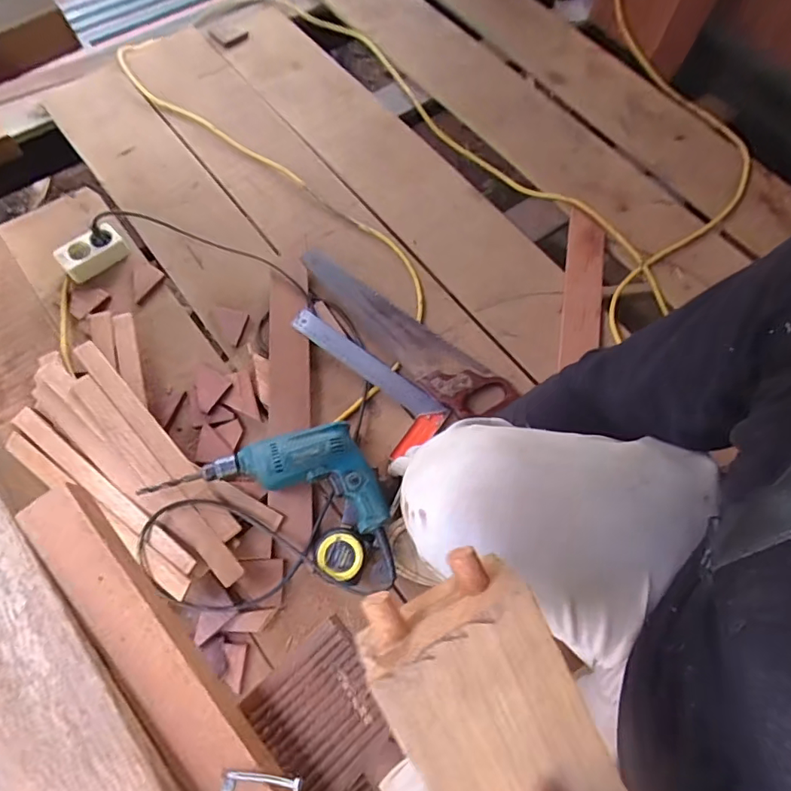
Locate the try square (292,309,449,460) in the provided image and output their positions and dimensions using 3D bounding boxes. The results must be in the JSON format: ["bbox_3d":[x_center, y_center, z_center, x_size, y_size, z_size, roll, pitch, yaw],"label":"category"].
[{"bbox_3d":[-0.064,-0.025,0.821,0.304,0.019,0.121,37,59,10],"label":"try square"}]

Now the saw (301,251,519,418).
[{"bbox_3d":[0.010,-0.108,0.870,0.426,0.031,0.102,40,72,13],"label":"saw"}]

